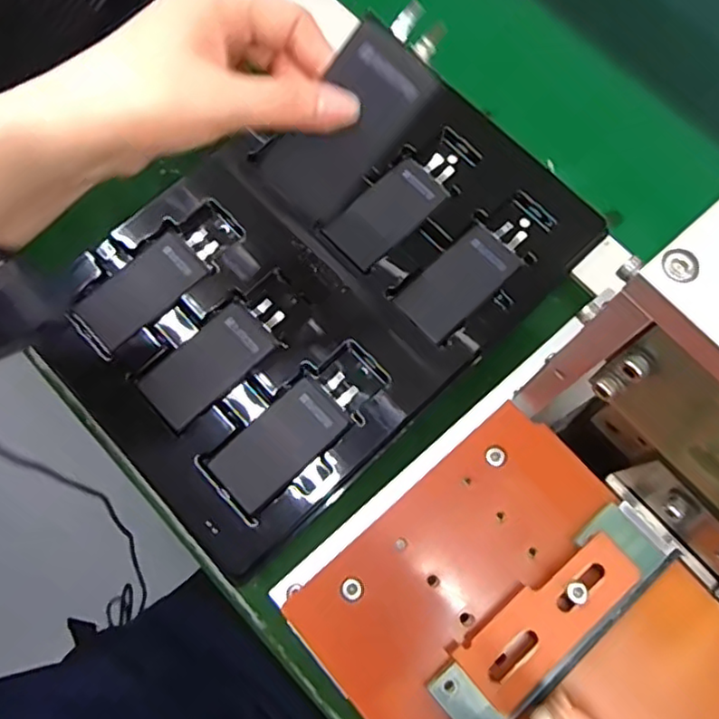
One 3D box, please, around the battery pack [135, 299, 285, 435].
[{"bbox_3d":[-0.091,-0.001,0.415,0.096,0.006,0.045,-43,78,-12],"label":"battery pack"}]

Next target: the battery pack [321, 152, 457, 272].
[{"bbox_3d":[0.025,-0.106,0.444,0.043,0.004,0.101,43,78,11],"label":"battery pack"}]

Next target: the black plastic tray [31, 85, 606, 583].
[{"bbox_3d":[-0.028,-0.055,0.429,0.325,0.015,0.223,-42,78,-12],"label":"black plastic tray"}]

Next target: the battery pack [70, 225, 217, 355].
[{"bbox_3d":[-0.138,-0.050,0.430,0.043,0.009,0.098,43,78,11],"label":"battery pack"}]

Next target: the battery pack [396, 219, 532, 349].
[{"bbox_3d":[0.071,-0.056,0.432,0.097,0.005,0.043,-43,78,-12],"label":"battery pack"}]

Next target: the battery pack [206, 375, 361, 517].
[{"bbox_3d":[-0.043,0.047,0.400,0.097,0.006,0.042,-42,78,-12],"label":"battery pack"}]

